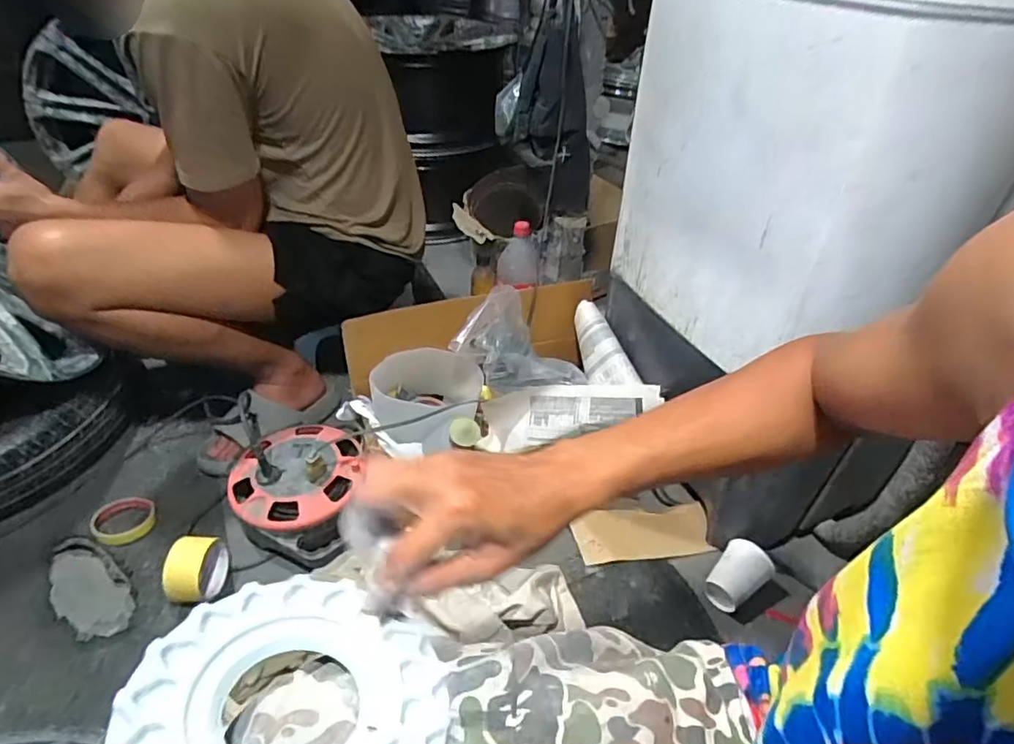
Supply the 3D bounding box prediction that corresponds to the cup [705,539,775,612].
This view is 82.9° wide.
[{"bbox_3d":[0.342,0.306,0.854,0.086,0.078,0.071,-31,50,-34],"label":"cup"}]

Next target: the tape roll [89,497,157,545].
[{"bbox_3d":[-0.600,0.228,0.900,0.084,0.016,0.087,2,39,-1],"label":"tape roll"}]

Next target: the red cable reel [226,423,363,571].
[{"bbox_3d":[-0.330,0.173,0.898,0.202,0.123,0.216,5,39,2],"label":"red cable reel"}]

